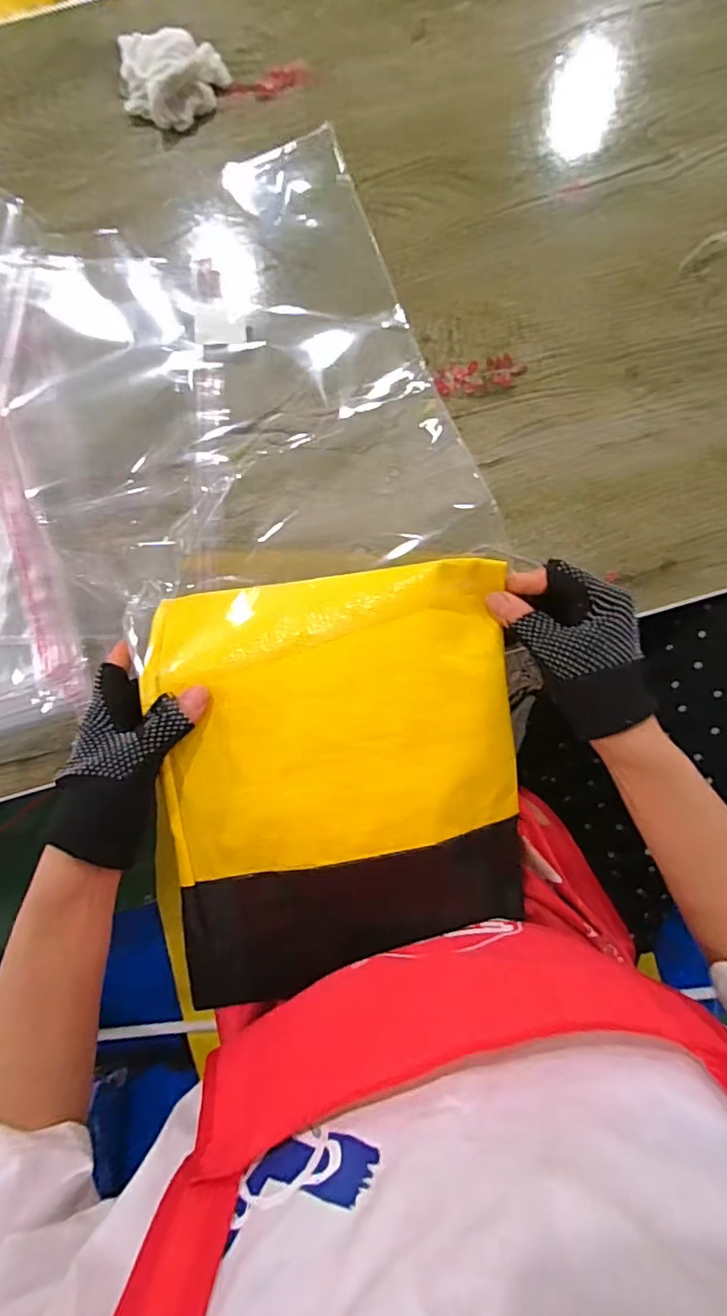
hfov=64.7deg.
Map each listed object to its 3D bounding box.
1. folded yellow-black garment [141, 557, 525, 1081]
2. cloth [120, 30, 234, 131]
[{"bbox_3d":[-0.015,0.086,0.383,0.232,0.046,0.273,-5,87,-1],"label":"folded yellow-black garment"},{"bbox_3d":[-0.145,-0.446,0.441,0.078,0.022,0.063,-5,87,-1],"label":"cloth"}]

